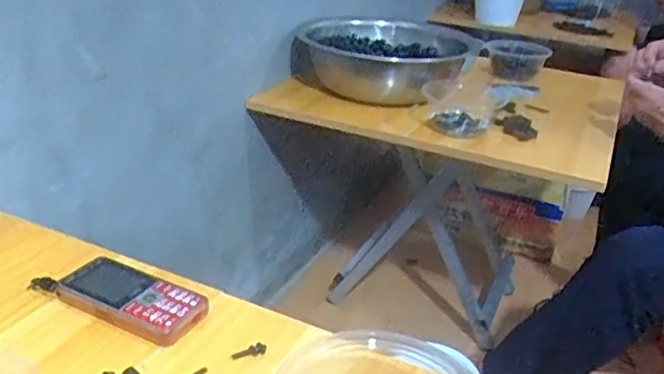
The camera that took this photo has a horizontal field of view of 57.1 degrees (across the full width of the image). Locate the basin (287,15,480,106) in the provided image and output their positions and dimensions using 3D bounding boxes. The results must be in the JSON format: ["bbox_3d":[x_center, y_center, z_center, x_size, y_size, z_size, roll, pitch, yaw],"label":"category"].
[{"bbox_3d":[0.102,-0.243,1.160,0.300,0.102,0.312,4,26,-2],"label":"basin"}]

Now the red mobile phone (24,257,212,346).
[{"bbox_3d":[-0.186,0.094,0.540,0.157,0.018,0.062,16,28,21],"label":"red mobile phone"}]

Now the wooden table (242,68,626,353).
[{"bbox_3d":[0.228,0.029,1.292,0.582,0.511,0.543,16,28,22],"label":"wooden table"}]

